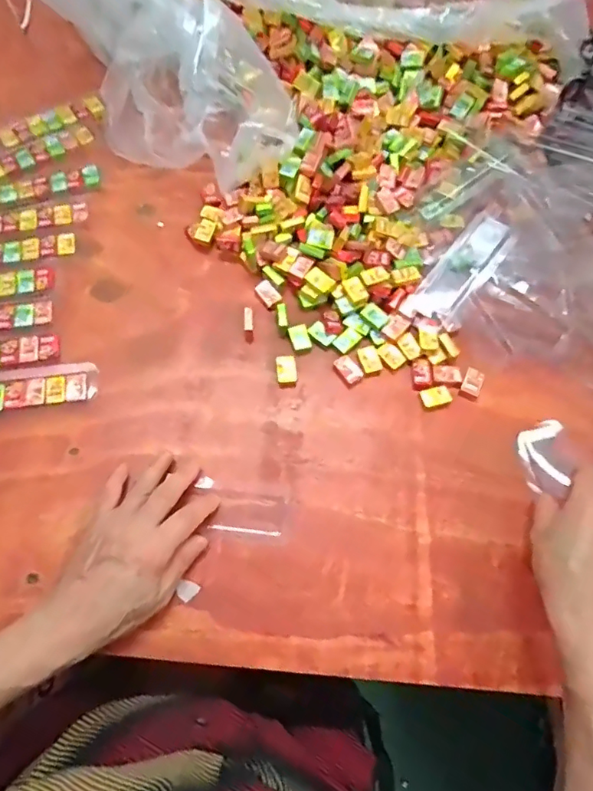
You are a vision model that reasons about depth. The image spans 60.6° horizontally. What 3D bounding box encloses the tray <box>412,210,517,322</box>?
[{"bbox_3d":[0.159,-0.120,0.481,0.045,0.013,0.116,39,87,13],"label":"tray"}]

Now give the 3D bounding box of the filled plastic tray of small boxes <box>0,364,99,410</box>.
[{"bbox_3d":[-0.243,-0.004,0.441,0.132,0.009,0.033,-7,67,-6],"label":"filled plastic tray of small boxes"}]

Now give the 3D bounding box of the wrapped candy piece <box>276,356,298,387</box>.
[{"bbox_3d":[-0.009,-0.022,0.464,0.019,0.009,0.028,-8,67,-6],"label":"wrapped candy piece"}]

